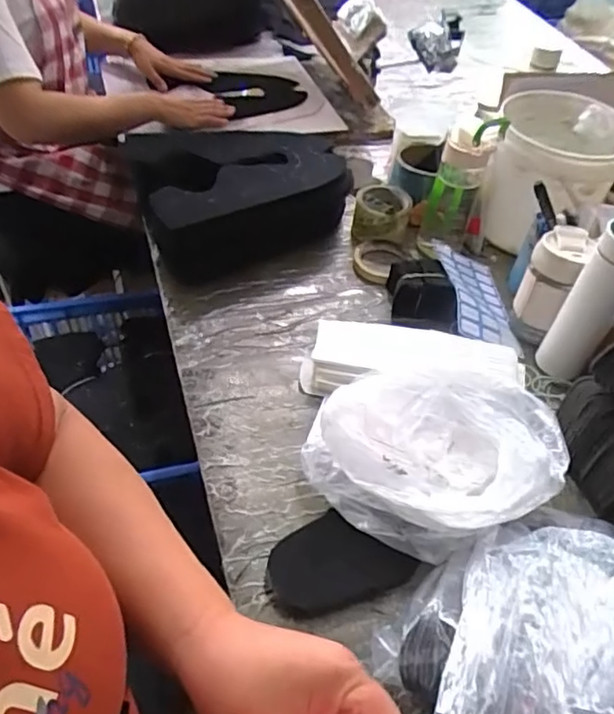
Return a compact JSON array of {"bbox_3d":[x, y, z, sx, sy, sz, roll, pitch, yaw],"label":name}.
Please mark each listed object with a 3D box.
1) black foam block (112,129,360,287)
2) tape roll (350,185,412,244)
[{"bbox_3d":[-0.098,-0.255,0.949,0.315,0.119,0.223,-16,51,-19],"label":"black foam block"},{"bbox_3d":[0.123,-0.234,0.988,0.090,0.055,0.099,13,48,6],"label":"tape roll"}]

